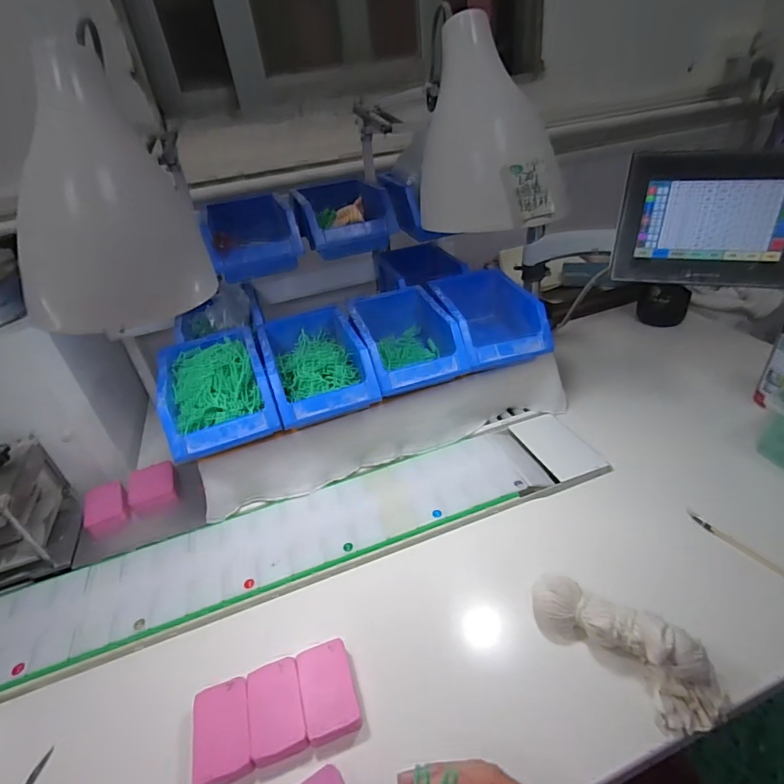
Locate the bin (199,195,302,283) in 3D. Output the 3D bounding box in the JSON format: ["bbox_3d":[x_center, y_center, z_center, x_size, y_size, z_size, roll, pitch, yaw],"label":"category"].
[{"bbox_3d":[-0.206,-0.227,0.648,0.126,0.076,0.155,-19,37,-17],"label":"bin"}]

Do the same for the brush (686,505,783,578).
[{"bbox_3d":[0.382,0.170,0.480,0.010,0.012,0.129,-25,39,-23],"label":"brush"}]

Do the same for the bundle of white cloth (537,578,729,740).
[{"bbox_3d":[0.207,0.213,0.398,0.074,0.049,0.158,-31,42,-30],"label":"bundle of white cloth"}]

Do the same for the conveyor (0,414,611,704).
[{"bbox_3d":[-0.135,0.182,0.544,0.848,0.029,0.143,-17,37,-14],"label":"conveyor"}]

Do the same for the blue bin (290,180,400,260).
[{"bbox_3d":[-0.066,-0.266,0.684,0.146,0.073,0.155,-14,36,-10],"label":"blue bin"}]

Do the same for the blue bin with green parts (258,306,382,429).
[{"bbox_3d":[-0.104,-0.042,0.598,0.121,0.067,0.185,-17,37,-13],"label":"blue bin with green parts"}]

